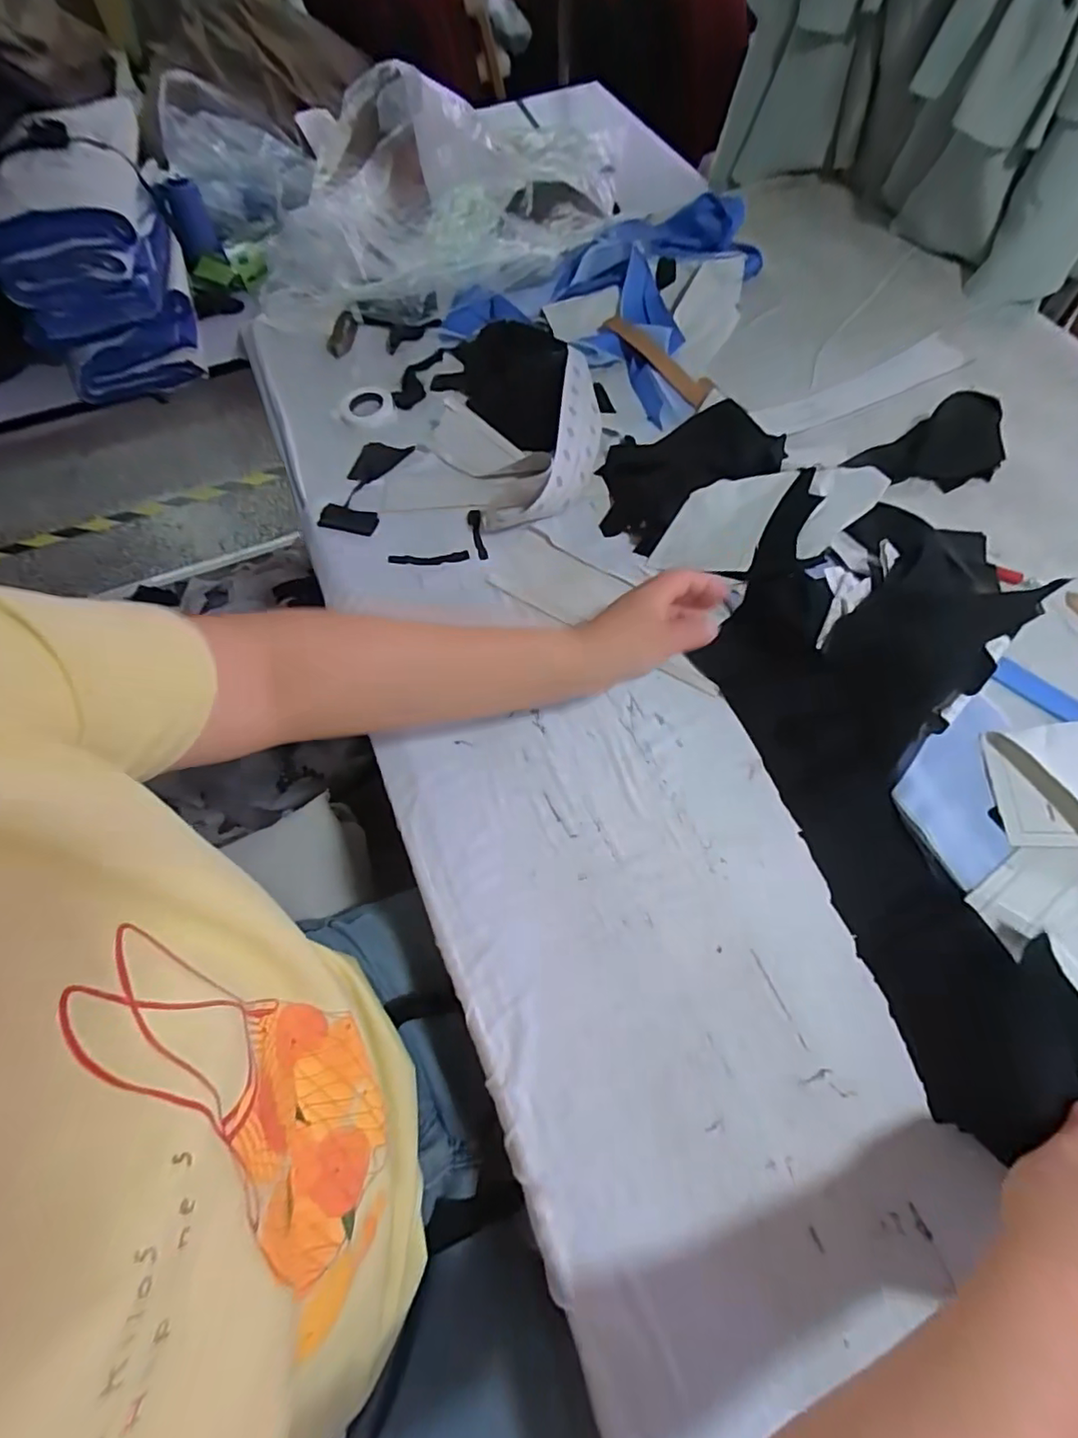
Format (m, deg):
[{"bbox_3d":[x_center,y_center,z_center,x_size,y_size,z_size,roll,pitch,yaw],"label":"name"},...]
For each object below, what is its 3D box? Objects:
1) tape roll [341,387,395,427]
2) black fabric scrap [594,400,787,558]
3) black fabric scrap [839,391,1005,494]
[{"bbox_3d":[-0.194,-0.354,0.648,0.057,0.016,0.057,-5,63,-1],"label":"tape roll"},{"bbox_3d":[0.142,-0.251,0.566,0.193,0.042,0.136,-24,65,-10],"label":"black fabric scrap"},{"bbox_3d":[0.404,-0.273,0.571,0.134,0.038,0.089,-25,65,-11],"label":"black fabric scrap"}]

